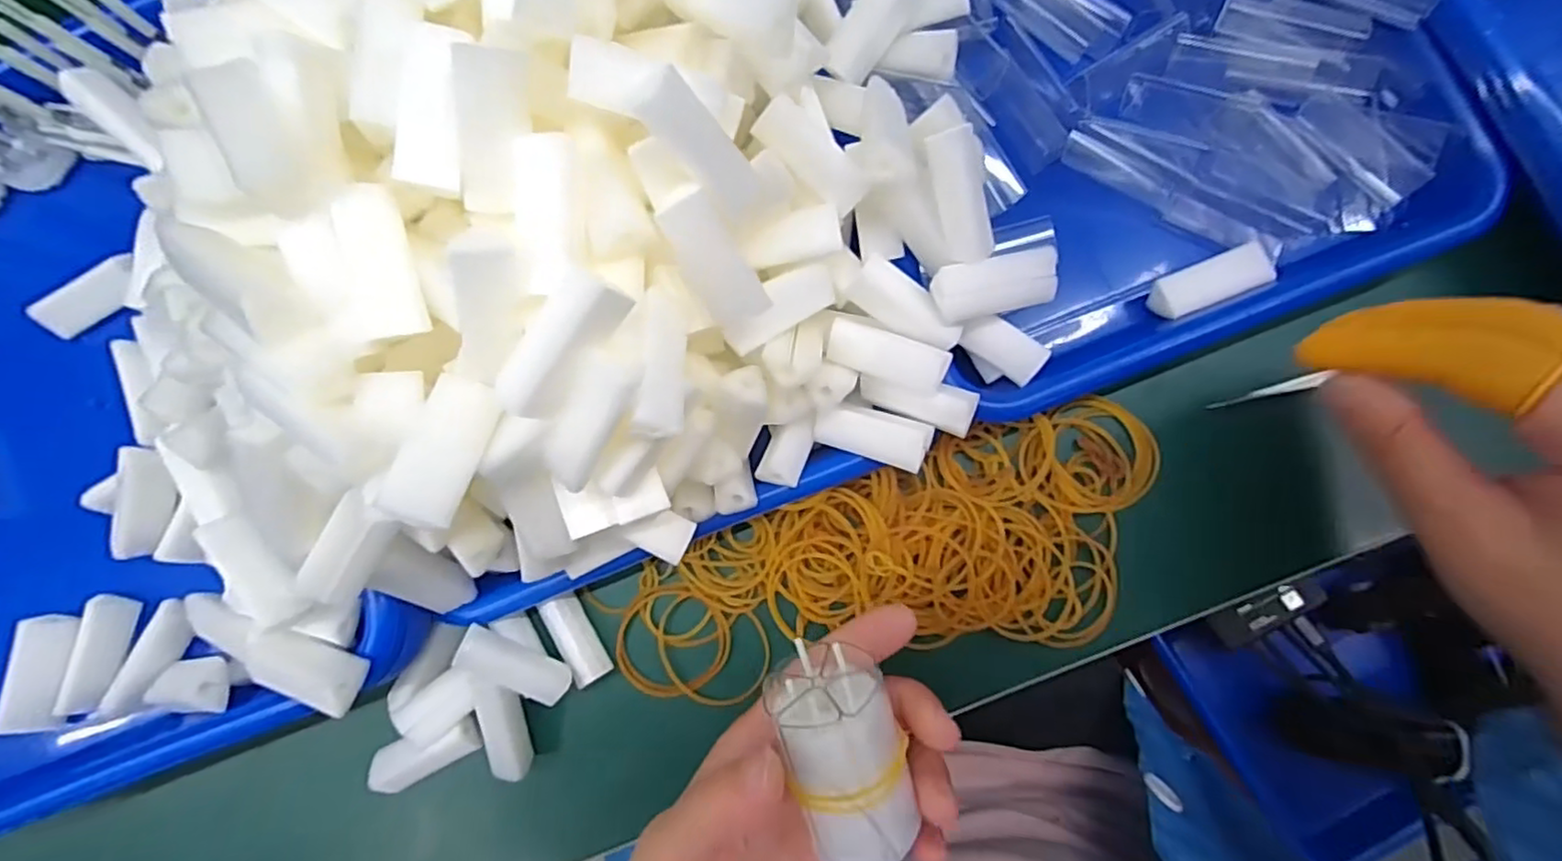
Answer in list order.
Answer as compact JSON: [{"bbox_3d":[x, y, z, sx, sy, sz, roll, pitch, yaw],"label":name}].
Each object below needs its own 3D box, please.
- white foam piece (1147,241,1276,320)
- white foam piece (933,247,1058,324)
[{"bbox_3d":[0.183,-0.063,0.284,0.049,0.010,0.019,-23,82,4],"label":"white foam piece"},{"bbox_3d":[0.082,-0.055,0.251,0.046,0.014,0.019,-12,83,-6],"label":"white foam piece"}]

